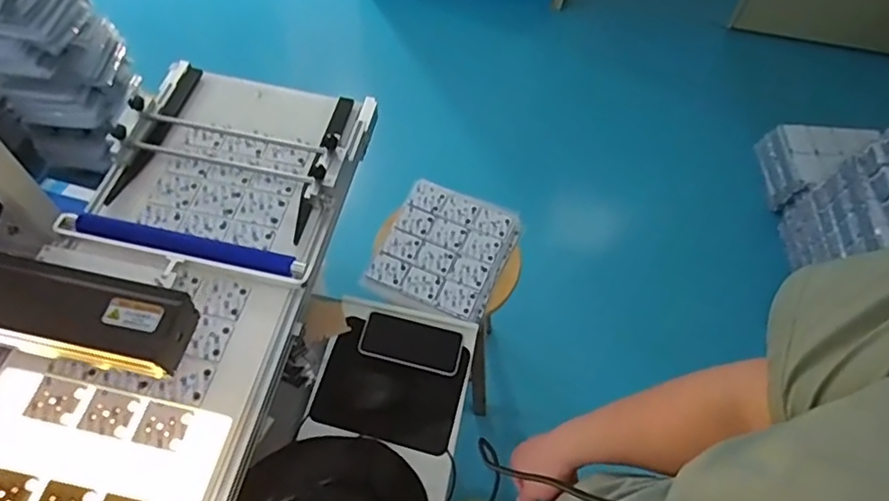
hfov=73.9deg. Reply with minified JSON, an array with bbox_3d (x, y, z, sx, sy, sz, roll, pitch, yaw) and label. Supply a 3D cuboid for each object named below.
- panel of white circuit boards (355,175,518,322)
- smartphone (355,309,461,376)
[{"bbox_3d":[-0.001,0.002,1.134,0.230,0.025,0.274,22,59,9],"label":"panel of white circuit boards"},{"bbox_3d":[-0.053,0.148,0.965,0.160,0.016,0.082,15,50,3],"label":"smartphone"}]

